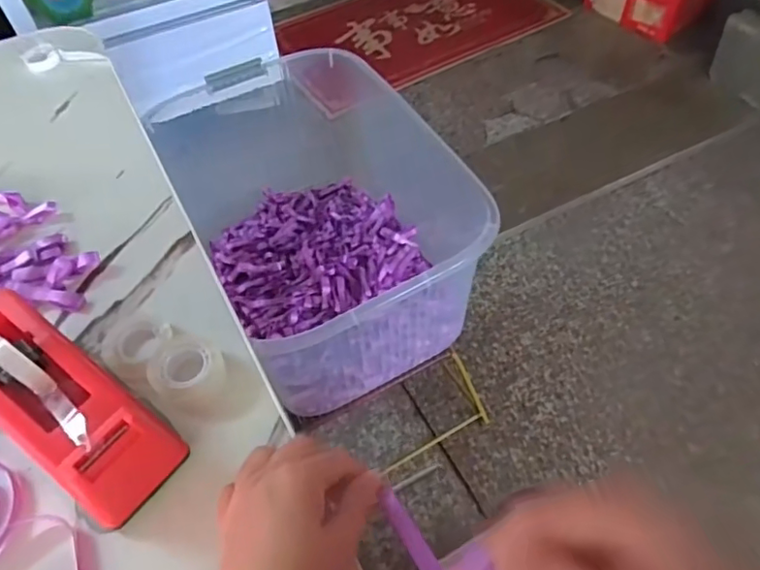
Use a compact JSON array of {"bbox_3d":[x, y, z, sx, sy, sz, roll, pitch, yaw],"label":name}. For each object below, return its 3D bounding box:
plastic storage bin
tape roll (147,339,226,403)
[{"bbox_3d":[-0.071,-0.080,0.803,0.308,0.237,0.434,-24,55,-15],"label":"plastic storage bin"},{"bbox_3d":[-0.129,0.057,0.386,0.046,0.019,0.047,-2,52,2],"label":"tape roll"}]

